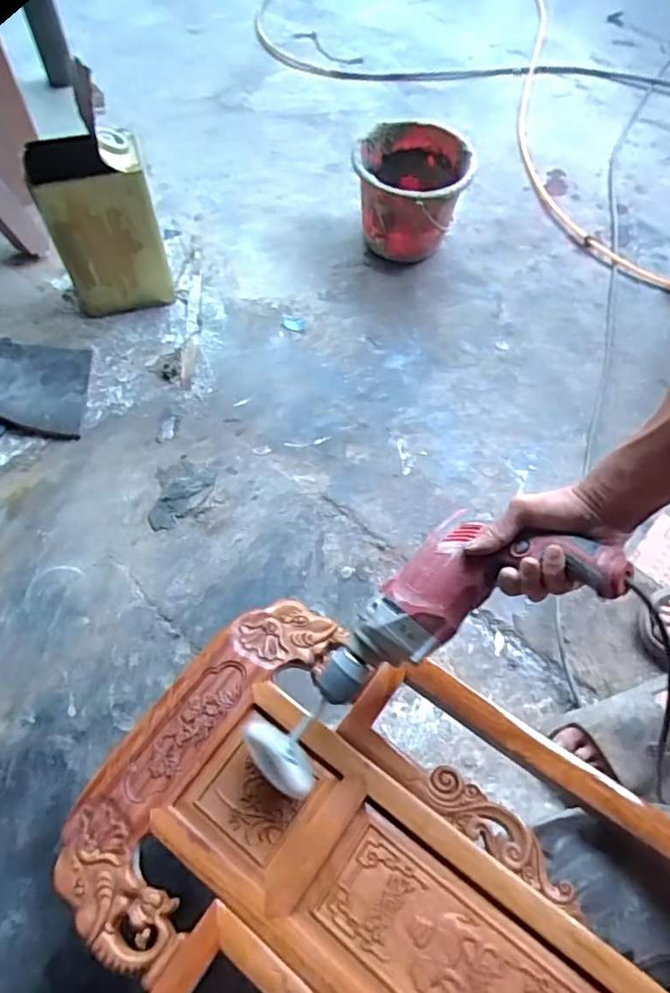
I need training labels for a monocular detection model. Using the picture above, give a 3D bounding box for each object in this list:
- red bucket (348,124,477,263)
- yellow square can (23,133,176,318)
[{"bbox_3d":[0.143,-0.588,1.132,0.219,0.180,0.217,12,63,3],"label":"red bucket"},{"bbox_3d":[-0.385,-0.443,0.964,0.166,0.275,0.096,-20,66,-12],"label":"yellow square can"}]

